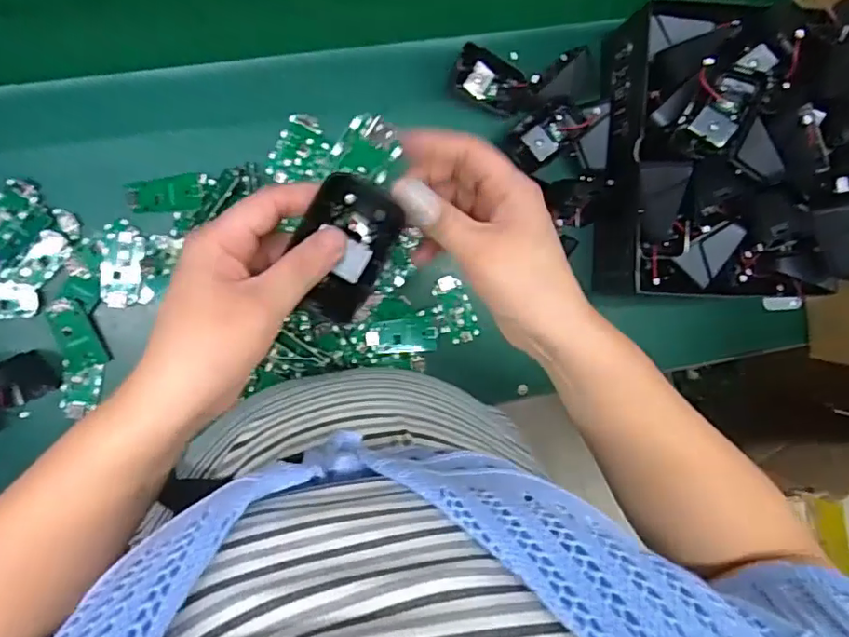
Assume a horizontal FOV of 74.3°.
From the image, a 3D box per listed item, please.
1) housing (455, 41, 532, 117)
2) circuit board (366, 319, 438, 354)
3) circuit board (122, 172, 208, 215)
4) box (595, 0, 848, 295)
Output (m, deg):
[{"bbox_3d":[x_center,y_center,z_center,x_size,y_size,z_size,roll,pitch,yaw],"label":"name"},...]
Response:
[{"bbox_3d":[0.061,-0.212,0.503,0.068,0.027,0.041,20,92,-9],"label":"housing"},{"bbox_3d":[-0.020,0.017,0.523,0.066,0.008,0.030,-3,95,-7],"label":"circuit board"},{"bbox_3d":[-0.225,-0.109,0.490,0.069,0.009,0.029,-9,96,-7],"label":"circuit board"},{"bbox_3d":[0.270,-0.141,0.475,0.212,0.140,0.240,3,94,-8],"label":"box"}]

